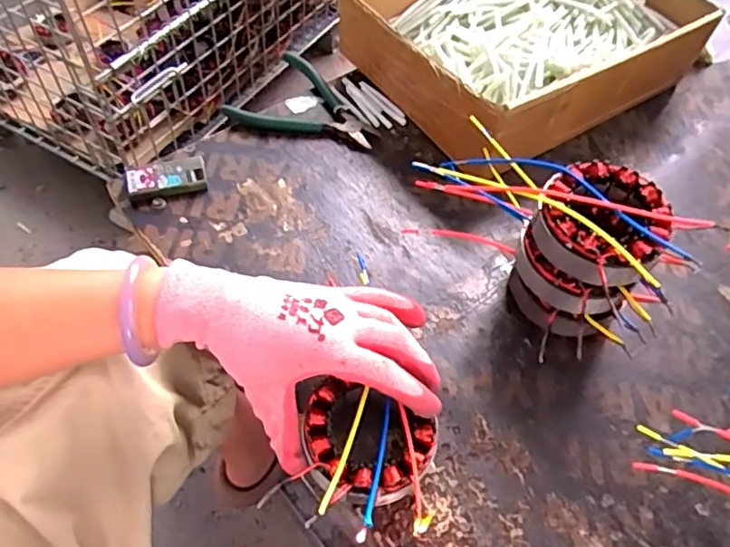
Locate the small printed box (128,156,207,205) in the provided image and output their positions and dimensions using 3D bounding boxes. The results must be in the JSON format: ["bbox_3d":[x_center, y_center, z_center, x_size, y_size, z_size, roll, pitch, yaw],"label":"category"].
[{"bbox_3d":[-0.176,-0.083,0.525,0.068,0.013,0.037,-17,58,-17],"label":"small printed box"}]

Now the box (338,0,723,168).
[{"bbox_3d":[0.161,-0.247,0.620,0.341,0.101,0.251,-31,62,-24],"label":"box"}]

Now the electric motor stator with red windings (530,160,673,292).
[{"bbox_3d":[0.163,-0.033,0.404,0.081,0.042,0.081,1,55,-2],"label":"electric motor stator with red windings"}]

